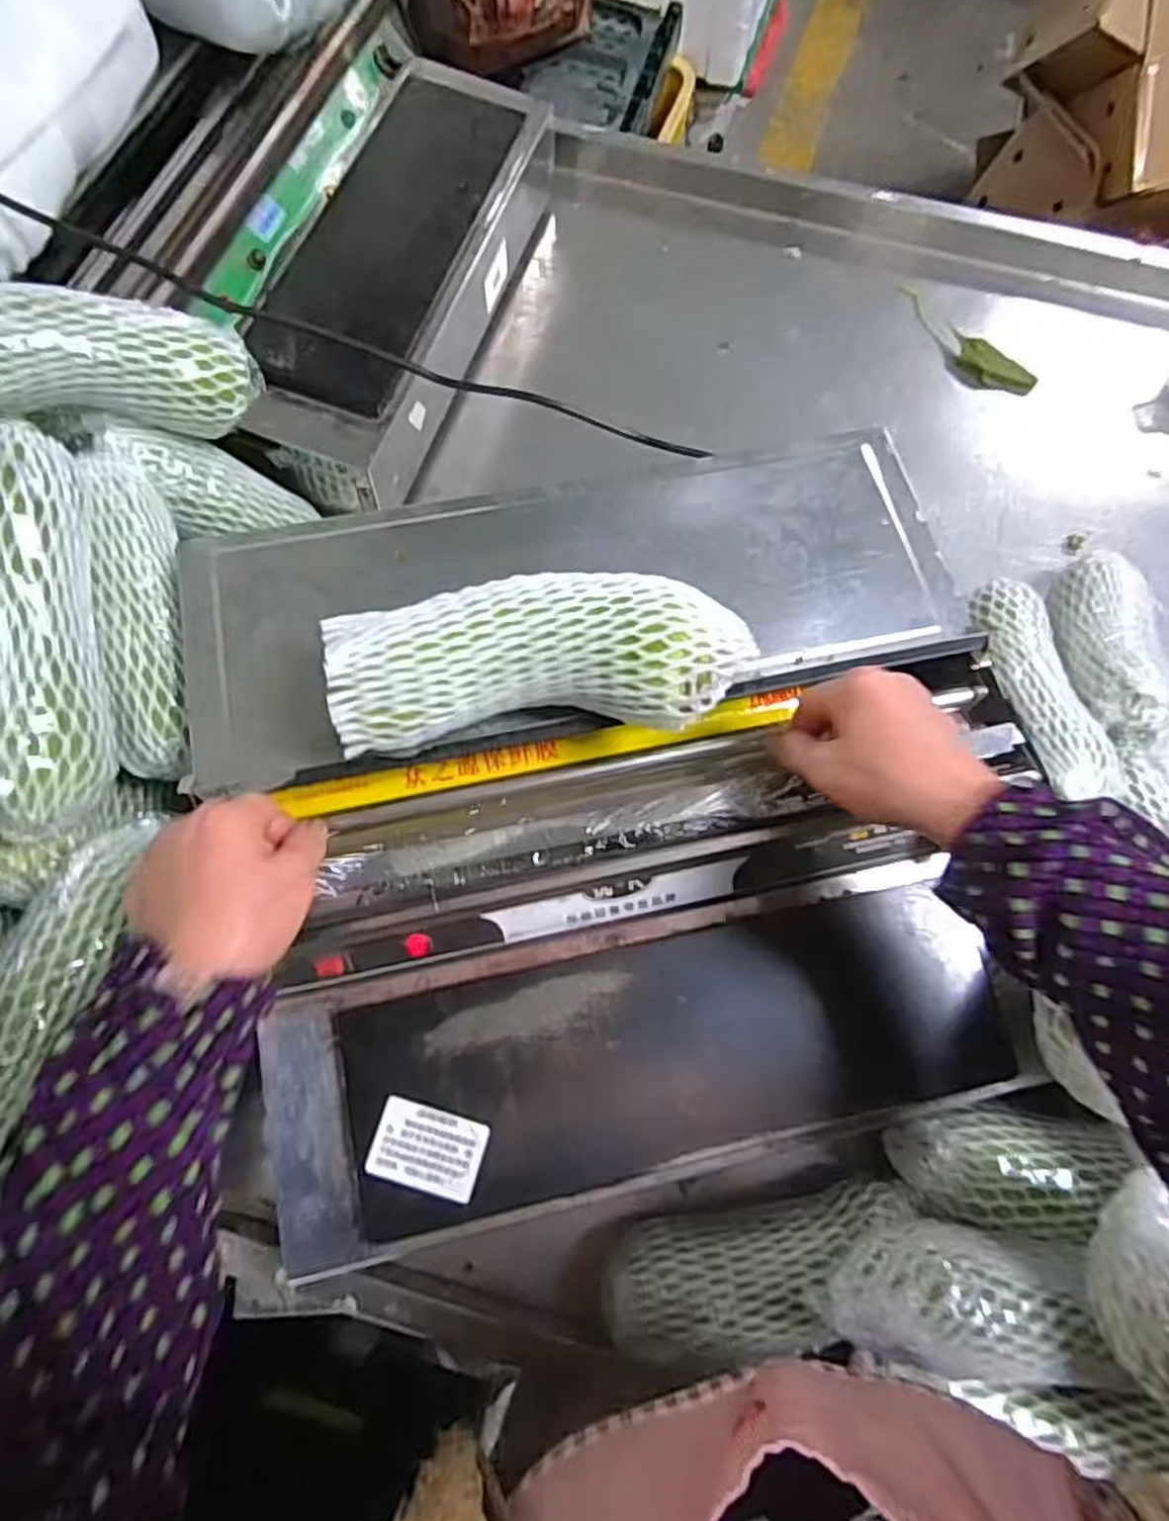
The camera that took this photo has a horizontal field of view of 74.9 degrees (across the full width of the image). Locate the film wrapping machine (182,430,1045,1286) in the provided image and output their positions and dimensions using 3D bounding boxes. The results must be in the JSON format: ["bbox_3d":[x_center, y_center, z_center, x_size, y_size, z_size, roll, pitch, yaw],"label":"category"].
[{"bbox_3d":[0.027,0.026,0.472,0.473,0.094,0.420,-12,70,-7],"label":"film wrapping machine"}]

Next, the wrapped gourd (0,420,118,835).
[{"bbox_3d":[-0.317,-0.072,0.435,0.063,0.058,0.228,-6,90,-5],"label":"wrapped gourd"}]

